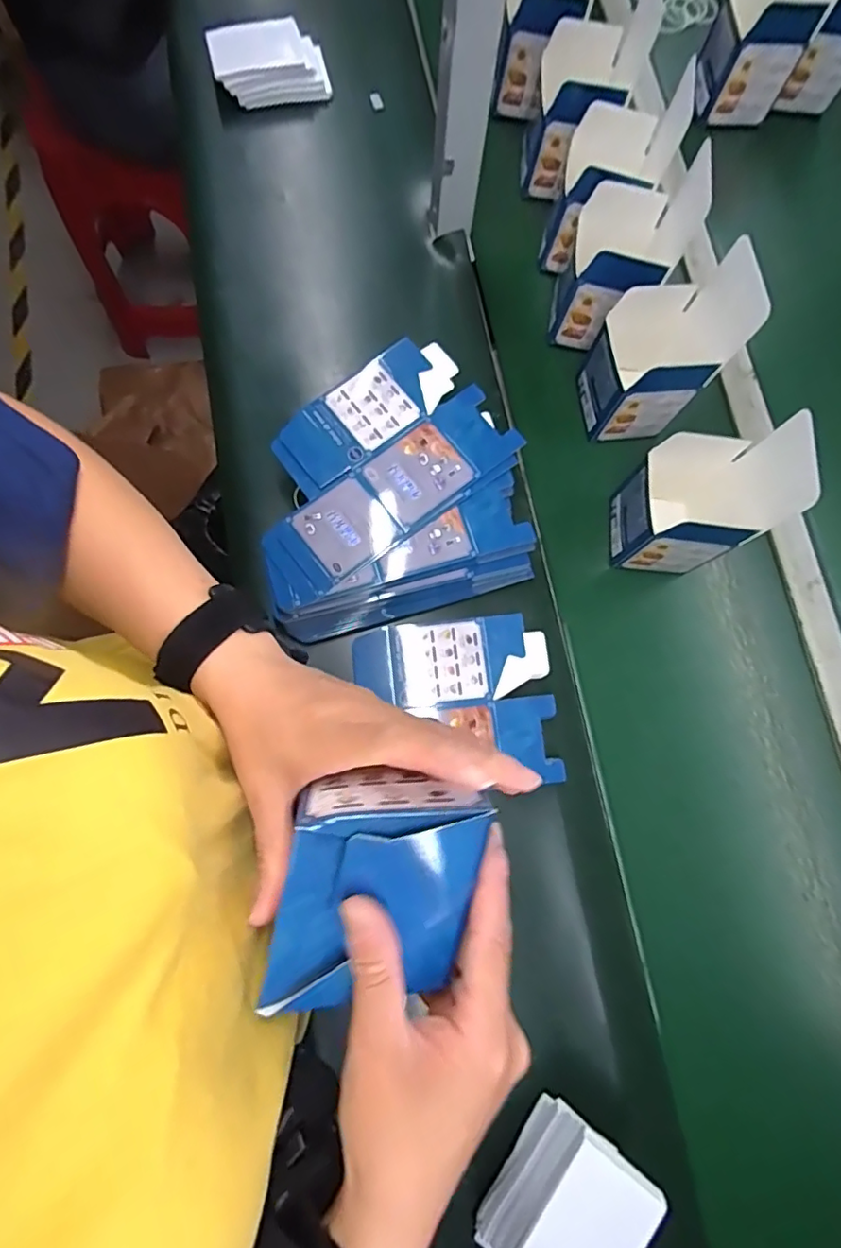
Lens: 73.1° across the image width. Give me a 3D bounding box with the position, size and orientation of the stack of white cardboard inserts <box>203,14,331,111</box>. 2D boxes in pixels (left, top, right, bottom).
[{"bbox_3d":[-0.183,-0.675,0.689,0.135,0.050,0.096,-20,73,-8],"label":"stack of white cardboard inserts"}]

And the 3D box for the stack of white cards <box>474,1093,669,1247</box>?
[{"bbox_3d":[0.115,0.456,0.439,0.081,0.084,0.116,38,75,10],"label":"stack of white cards"}]

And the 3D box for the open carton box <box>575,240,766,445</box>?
[{"bbox_3d":[0.228,-0.261,0.553,0.101,0.171,0.110,-9,72,-4],"label":"open carton box"}]

